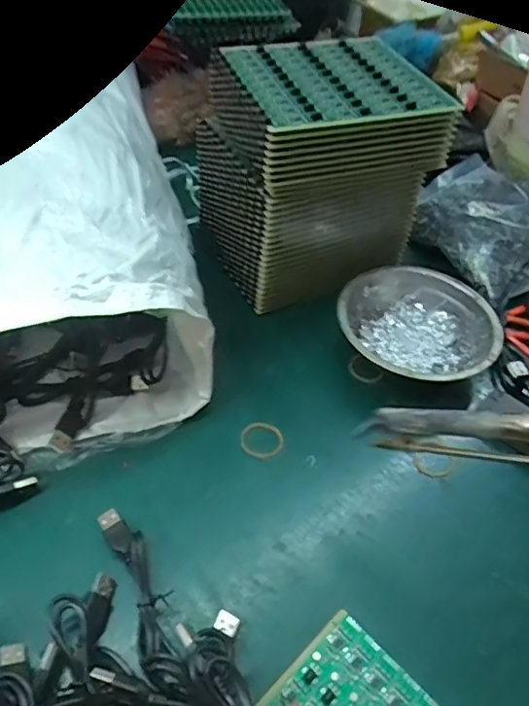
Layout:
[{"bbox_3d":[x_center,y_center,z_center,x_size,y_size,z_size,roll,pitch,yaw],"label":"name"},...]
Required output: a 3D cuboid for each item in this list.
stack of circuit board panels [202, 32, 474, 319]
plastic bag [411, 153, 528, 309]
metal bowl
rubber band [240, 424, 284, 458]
[{"bbox_3d":[0.046,-0.160,0.494,0.164,0.174,0.133,-16,52,-18],"label":"stack of circuit board panels"},{"bbox_3d":[0.218,-0.132,0.538,0.104,0.043,0.167,-27,56,-26],"label":"plastic bag"},{"bbox_3d":[0.123,-0.018,0.450,0.122,0.038,0.125,3,49,-3],"label":"metal bowl"},{"bbox_3d":[-0.001,0.063,0.399,0.032,0.004,0.029,16,49,9],"label":"rubber band"}]

